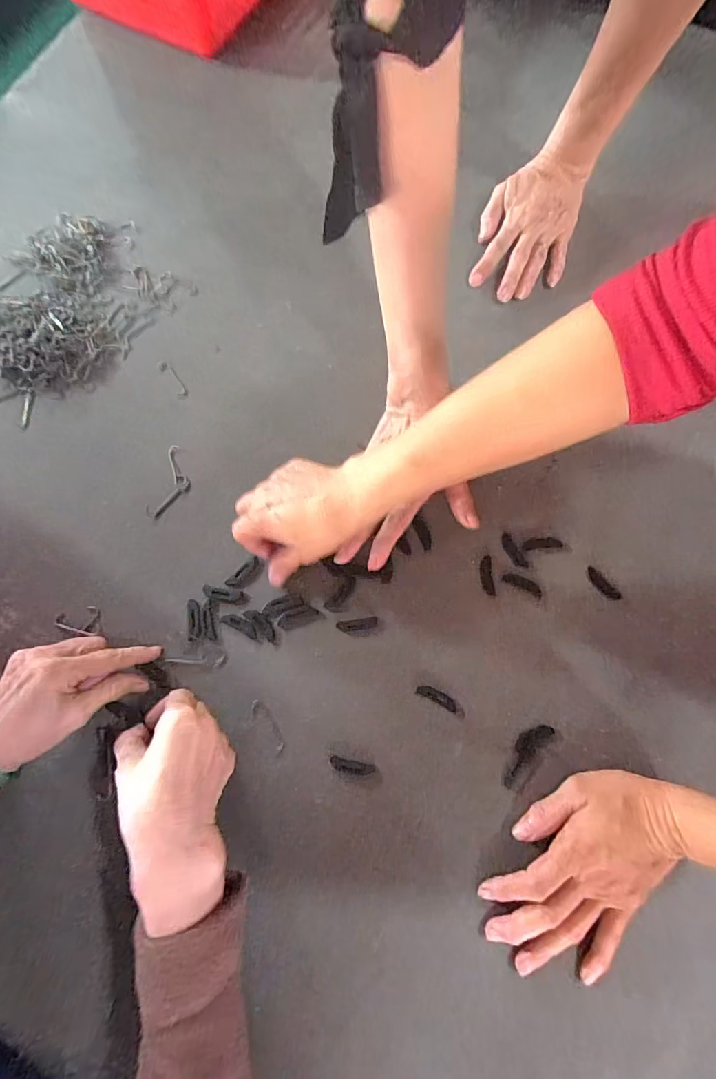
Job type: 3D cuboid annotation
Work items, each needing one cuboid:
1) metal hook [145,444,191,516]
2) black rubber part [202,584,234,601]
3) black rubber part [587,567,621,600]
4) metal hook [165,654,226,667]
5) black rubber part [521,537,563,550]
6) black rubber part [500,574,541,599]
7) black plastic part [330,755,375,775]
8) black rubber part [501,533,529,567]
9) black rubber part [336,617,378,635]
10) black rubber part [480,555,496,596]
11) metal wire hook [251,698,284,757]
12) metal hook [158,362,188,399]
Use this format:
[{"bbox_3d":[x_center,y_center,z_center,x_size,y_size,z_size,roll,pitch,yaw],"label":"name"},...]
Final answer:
[{"bbox_3d":[-0.172,-0.052,0.422,0.029,0.005,0.071,15,77,4],"label":"metal hook"},{"bbox_3d":[-0.122,0.046,0.394,0.027,0.004,0.012,10,76,3],"label":"black rubber part"},{"bbox_3d":[0.212,0.039,0.395,0.013,0.004,0.035,-40,79,-9],"label":"black rubber part"},{"bbox_3d":[-0.136,0.102,0.378,0.050,0.004,0.008,-2,76,0],"label":"metal hook"},{"bbox_3d":[0.164,0.003,0.405,0.035,0.004,0.010,-3,76,-1],"label":"black rubber part"},{"bbox_3d":[0.144,0.038,0.397,0.036,0.004,0.011,27,78,7],"label":"black rubber part"},{"bbox_3d":[-0.005,0.180,0.359,0.035,0.004,0.010,12,77,3],"label":"black plastic part"},{"bbox_3d":[0.138,0.010,0.404,0.012,0.004,0.034,-26,77,-6],"label":"black rubber part"},{"bbox_3d":[-0.001,0.074,0.387,0.034,0.004,0.013,-8,76,-2],"label":"black rubber part"},{"bbox_3d":[0.114,0.031,0.399,0.011,0.004,0.035,-3,76,-1],"label":"black rubber part"},{"bbox_3d":[-0.072,0.150,0.365,0.012,0.004,0.046,-31,78,-7],"label":"metal wire hook"},{"bbox_3d":[-0.183,-0.158,0.450,0.012,0.004,0.051,-34,78,-8],"label":"metal hook"}]

